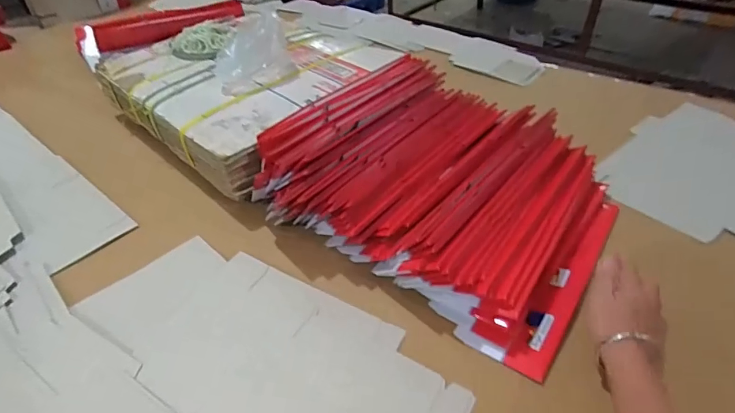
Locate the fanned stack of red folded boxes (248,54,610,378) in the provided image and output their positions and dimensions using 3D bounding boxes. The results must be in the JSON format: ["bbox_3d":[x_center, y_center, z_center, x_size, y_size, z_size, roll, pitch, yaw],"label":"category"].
[{"bbox_3d":[0.109,-0.042,0.634,0.418,0.135,0.350,25,48,26],"label":"fanned stack of red folded boxes"}]

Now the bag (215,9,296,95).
[{"bbox_3d":[-0.200,-0.269,0.766,0.143,0.107,0.069,-12,42,-9],"label":"bag"}]

